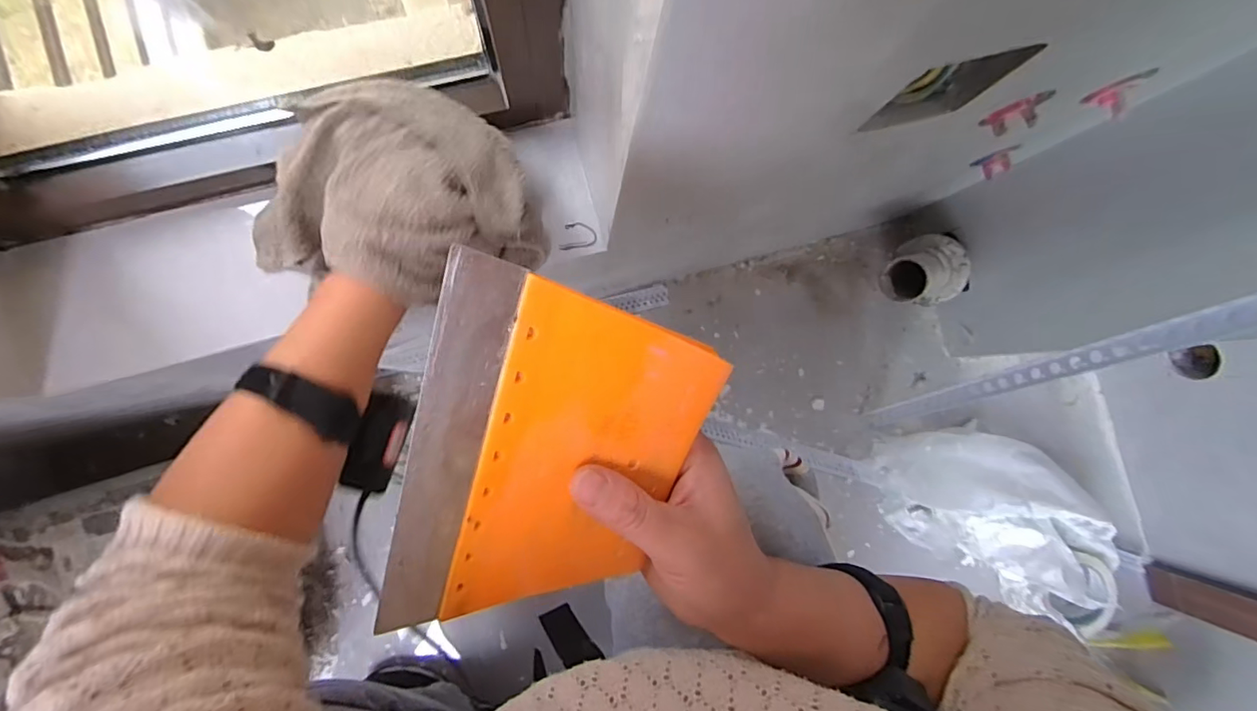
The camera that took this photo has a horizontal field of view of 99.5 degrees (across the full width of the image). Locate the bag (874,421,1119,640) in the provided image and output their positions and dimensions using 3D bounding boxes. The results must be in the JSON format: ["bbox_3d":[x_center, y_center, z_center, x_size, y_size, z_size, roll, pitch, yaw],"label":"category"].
[{"bbox_3d":[0.521,0.217,0.741,0.377,0.091,0.196,33,85,-3],"label":"bag"}]

